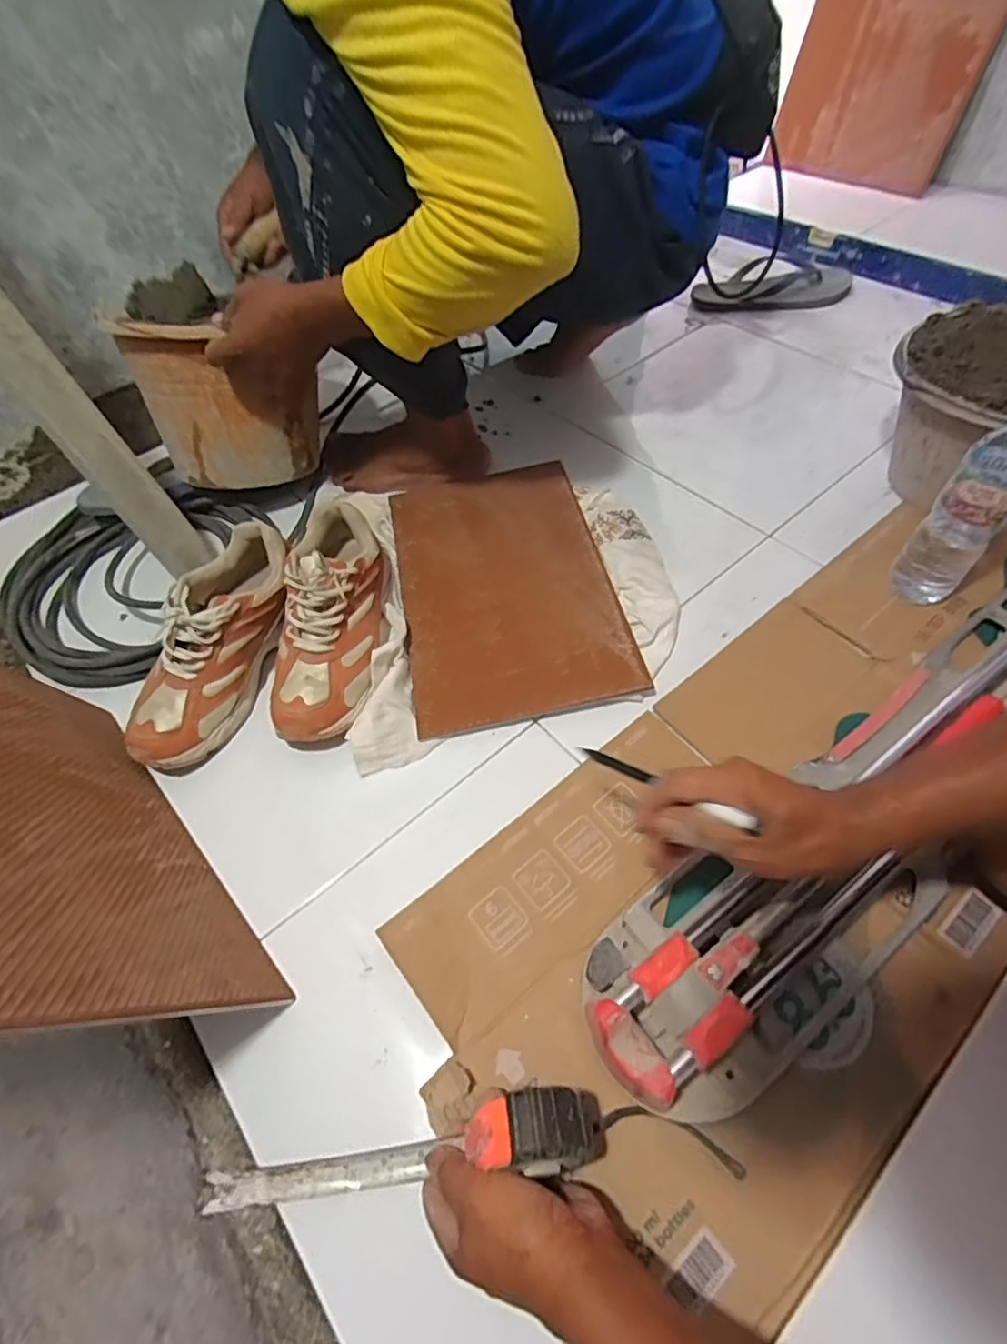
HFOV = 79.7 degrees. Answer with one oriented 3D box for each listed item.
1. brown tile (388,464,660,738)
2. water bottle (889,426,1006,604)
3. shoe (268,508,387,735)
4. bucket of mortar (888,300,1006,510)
[{"bbox_3d":[-0.003,-0.117,0.730,0.241,0.015,0.390,-12,53,-2],"label":"brown tile"},{"bbox_3d":[0.468,-0.162,0.601,0.066,0.219,0.073,38,66,26],"label":"water bottle"},{"bbox_3d":[-0.183,-0.058,0.648,0.089,0.106,0.258,0,56,5],"label":"shoe"},{"bbox_3d":[0.590,-0.305,0.707,0.248,0.154,0.232,-2,55,3],"label":"bucket of mortar"}]

